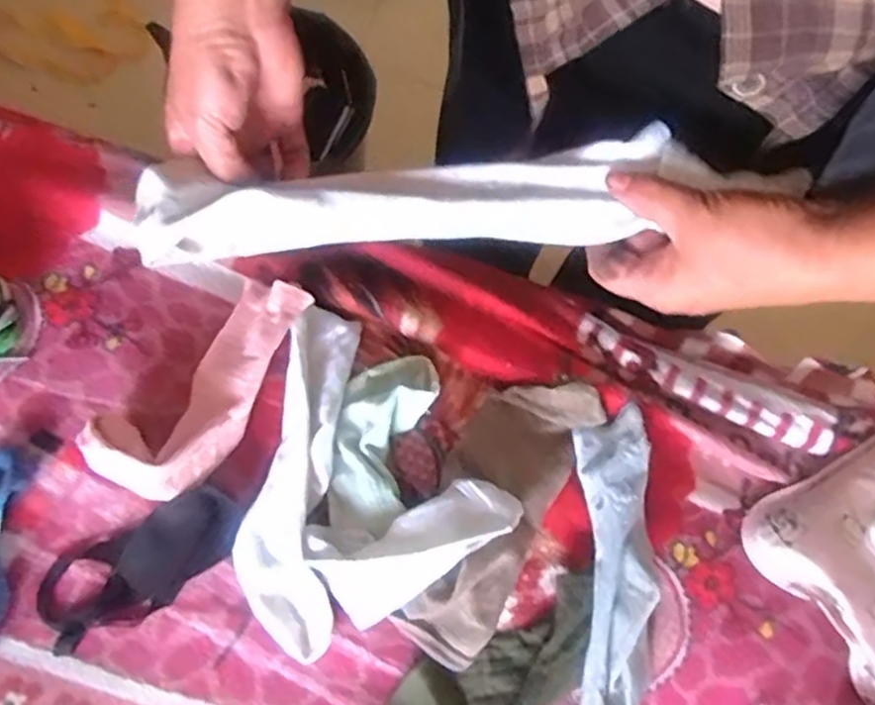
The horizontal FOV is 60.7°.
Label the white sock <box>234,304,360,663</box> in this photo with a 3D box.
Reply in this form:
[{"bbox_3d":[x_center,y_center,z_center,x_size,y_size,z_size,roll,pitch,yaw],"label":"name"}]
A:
[{"bbox_3d":[-0.101,0.086,0.534,0.070,0.054,0.243,3,67,0],"label":"white sock"}]

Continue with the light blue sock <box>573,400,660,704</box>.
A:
[{"bbox_3d":[0.125,0.157,0.527,0.050,0.051,0.243,3,67,0],"label":"light blue sock"}]

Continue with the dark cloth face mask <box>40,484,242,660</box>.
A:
[{"bbox_3d":[-0.204,0.143,0.510,0.144,0.026,0.061,-34,71,2],"label":"dark cloth face mask"}]

